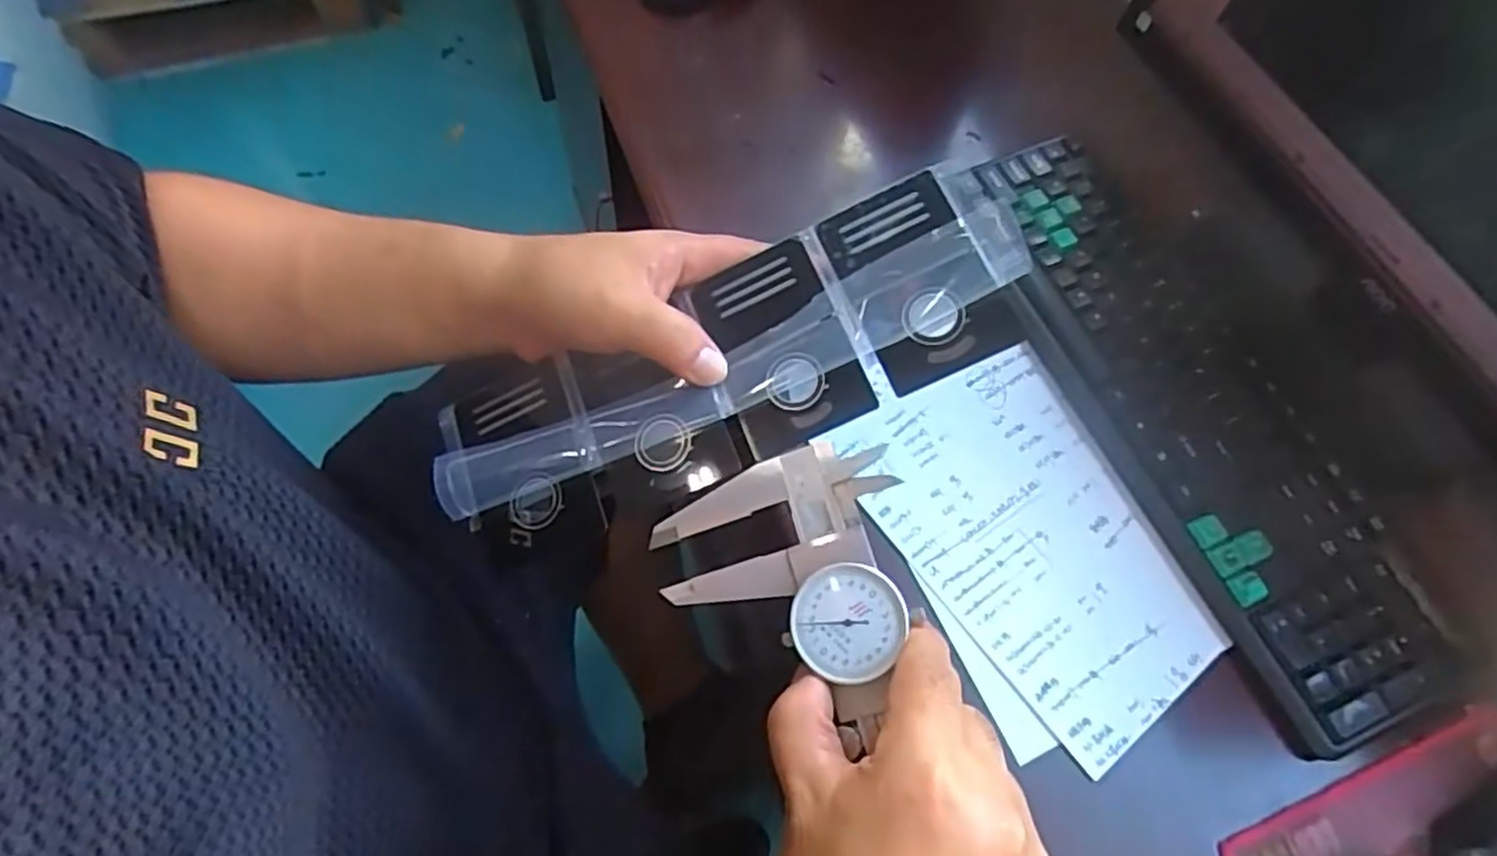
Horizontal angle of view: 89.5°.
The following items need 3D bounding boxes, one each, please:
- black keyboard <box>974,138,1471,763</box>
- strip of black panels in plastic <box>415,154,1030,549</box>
[{"bbox_3d":[0.283,-0.017,0.495,0.119,0.025,0.421,-17,67,-10],"label":"black keyboard"},{"bbox_3d":[-0.013,-0.025,0.335,0.269,0.025,0.087,-24,67,8],"label":"strip of black panels in plastic"}]

